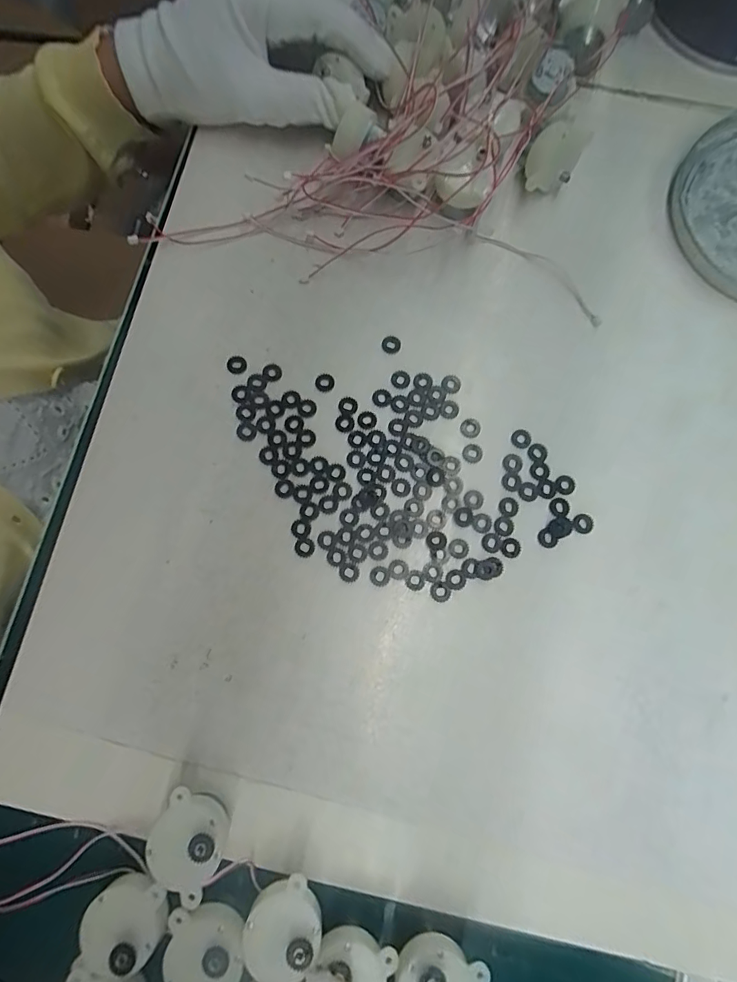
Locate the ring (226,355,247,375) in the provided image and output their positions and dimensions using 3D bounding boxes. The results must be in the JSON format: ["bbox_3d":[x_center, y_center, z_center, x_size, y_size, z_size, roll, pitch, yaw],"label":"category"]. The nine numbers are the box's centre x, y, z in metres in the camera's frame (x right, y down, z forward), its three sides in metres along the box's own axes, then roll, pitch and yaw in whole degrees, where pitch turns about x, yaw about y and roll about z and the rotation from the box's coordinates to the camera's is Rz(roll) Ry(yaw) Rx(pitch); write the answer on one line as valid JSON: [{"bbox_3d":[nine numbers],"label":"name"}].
[{"bbox_3d":[-0.073,-0.070,0.266,0.011,0.004,0.010,0,80,-1],"label":"ring"}]

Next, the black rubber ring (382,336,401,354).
[{"bbox_3d":[0.013,-0.083,0.272,0.010,0.004,0.011,0,80,-1],"label":"black rubber ring"}]

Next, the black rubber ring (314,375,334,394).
[{"bbox_3d":[-0.024,-0.061,0.267,0.011,0.004,0.010,24,80,3],"label":"black rubber ring"}]

